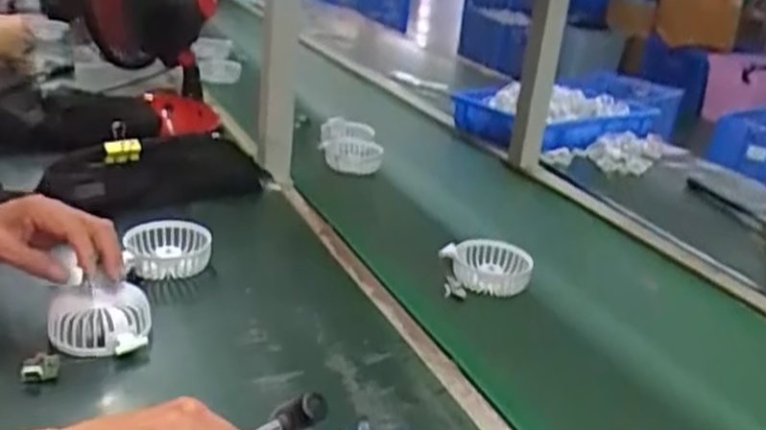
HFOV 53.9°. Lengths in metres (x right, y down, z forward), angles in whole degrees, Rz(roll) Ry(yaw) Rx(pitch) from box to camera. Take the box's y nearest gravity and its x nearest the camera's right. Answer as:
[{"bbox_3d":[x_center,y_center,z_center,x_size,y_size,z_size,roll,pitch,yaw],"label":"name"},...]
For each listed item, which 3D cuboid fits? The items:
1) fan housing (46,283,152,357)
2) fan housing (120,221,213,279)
[{"bbox_3d":[-0.256,0.097,0.682,0.087,0.043,0.075,-4,25,-19],"label":"fan housing"},{"bbox_3d":[-0.231,0.035,0.798,0.087,0.034,0.079,-9,27,-28],"label":"fan housing"}]

